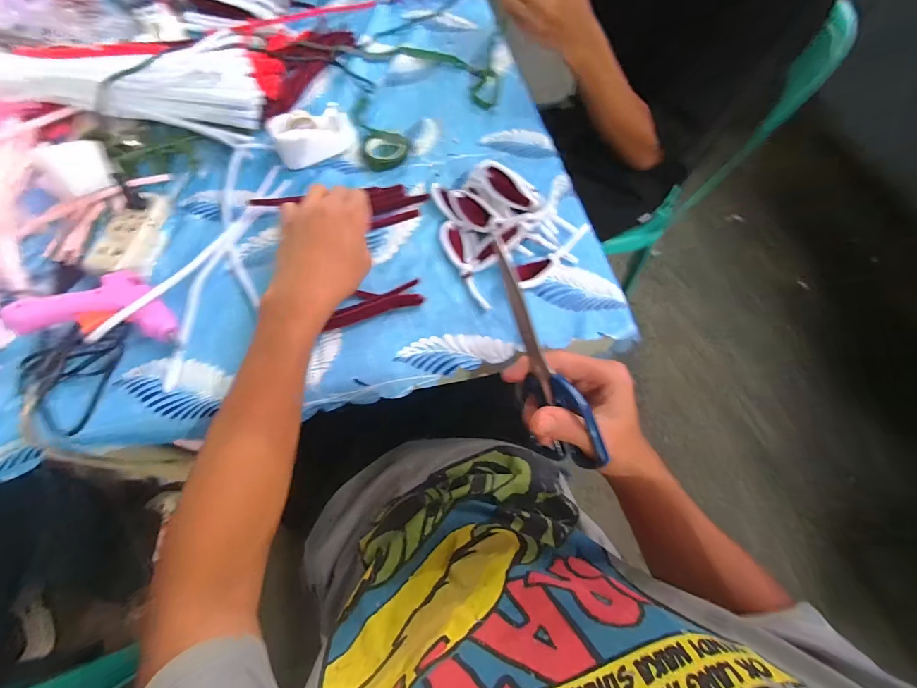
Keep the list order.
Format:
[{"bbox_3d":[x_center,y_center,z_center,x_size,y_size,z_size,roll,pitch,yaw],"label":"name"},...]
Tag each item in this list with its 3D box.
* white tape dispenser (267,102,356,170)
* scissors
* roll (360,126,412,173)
[{"bbox_3d":[-0.187,-0.269,0.508,0.100,0.036,0.056,-26,68,-14],"label":"white tape dispenser"},{"bbox_3d":[0.059,0.010,0.295,0.028,0.051,0.177,-20,95,-11],"label":"scissors"},{"bbox_3d":[-0.094,-0.258,0.519,0.060,0.010,0.070,-7,65,-5],"label":"roll"}]

